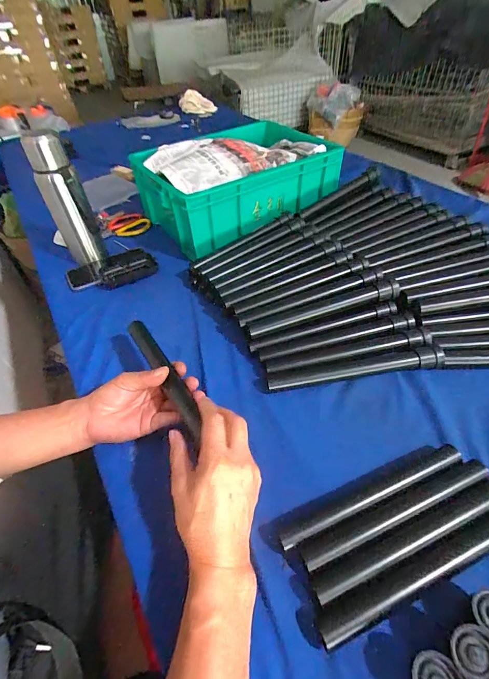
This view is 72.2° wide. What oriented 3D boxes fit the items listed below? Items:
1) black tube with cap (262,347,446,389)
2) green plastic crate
[{"bbox_3d":[0.157,0.042,0.472,0.247,0.021,0.028,-7,45,-2],"label":"black tube with cap"},{"bbox_3d":[-0.018,-0.368,0.762,0.398,0.129,0.285,-32,51,-24],"label":"green plastic crate"}]

